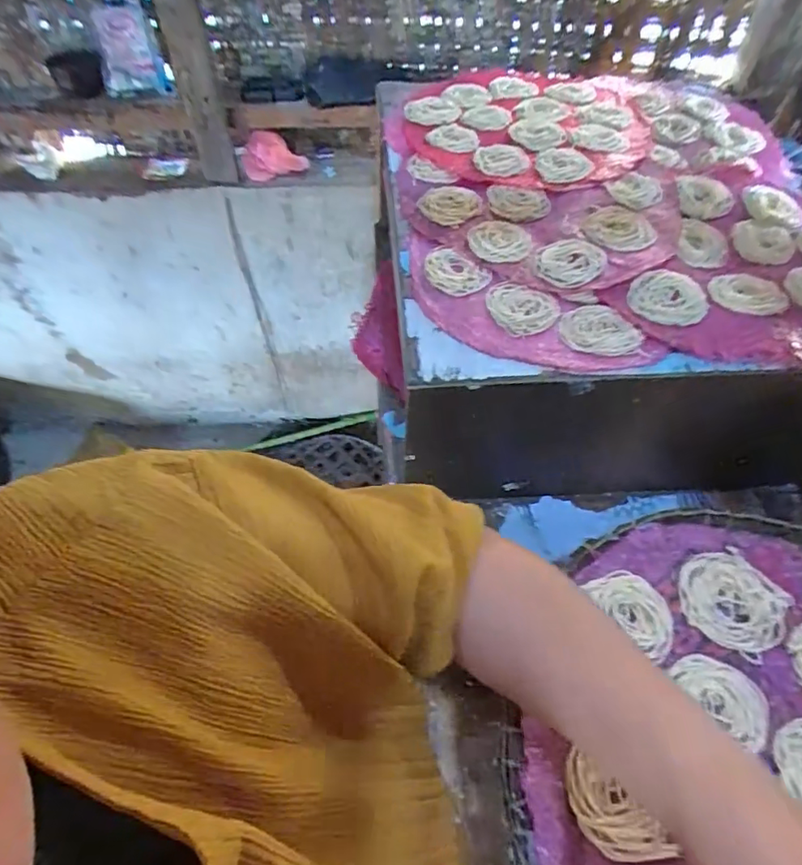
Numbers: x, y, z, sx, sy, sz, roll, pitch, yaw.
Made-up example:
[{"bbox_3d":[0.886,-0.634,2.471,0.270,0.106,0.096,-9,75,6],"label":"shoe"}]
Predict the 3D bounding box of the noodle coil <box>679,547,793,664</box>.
[{"bbox_3d":[0.261,0.130,0.431,0.073,0.007,0.077,0,55,0],"label":"noodle coil"}]

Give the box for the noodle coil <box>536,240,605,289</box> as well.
[{"bbox_3d":[0.184,-0.185,0.595,0.067,0.006,0.071,0,55,0],"label":"noodle coil"}]

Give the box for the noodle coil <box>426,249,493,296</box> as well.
[{"bbox_3d":[0.058,-0.172,0.589,0.068,0.005,0.055,37,62,22],"label":"noodle coil"}]

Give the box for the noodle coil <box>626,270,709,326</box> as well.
[{"bbox_3d":[0.277,-0.141,0.569,0.077,0.011,0.066,17,57,11],"label":"noodle coil"}]

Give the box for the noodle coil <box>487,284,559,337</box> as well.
[{"bbox_3d":[0.126,-0.130,0.566,0.071,0.004,0.071,0,55,0],"label":"noodle coil"}]

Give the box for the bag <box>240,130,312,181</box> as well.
[{"bbox_3d":[-0.247,-0.543,1.069,0.126,0.059,0.073,-12,56,-9],"label":"bag"}]

